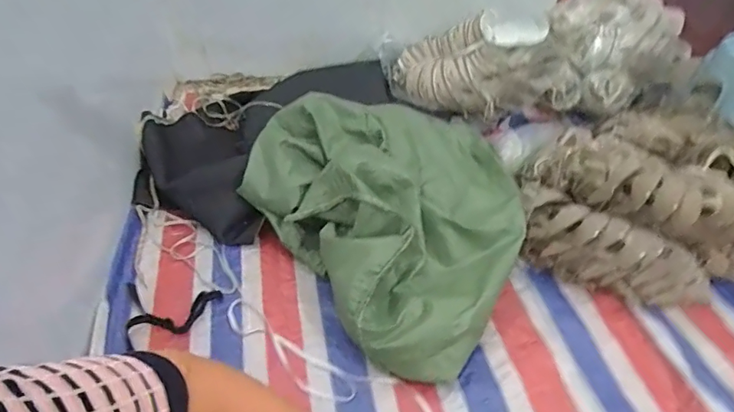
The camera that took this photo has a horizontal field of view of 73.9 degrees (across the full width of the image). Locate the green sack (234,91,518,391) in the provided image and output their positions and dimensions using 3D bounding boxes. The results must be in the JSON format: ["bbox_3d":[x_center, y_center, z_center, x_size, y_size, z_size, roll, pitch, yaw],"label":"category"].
[{"bbox_3d":[0.108,-0.027,1.099,0.584,0.230,0.639,-29,52,-26],"label":"green sack"}]

